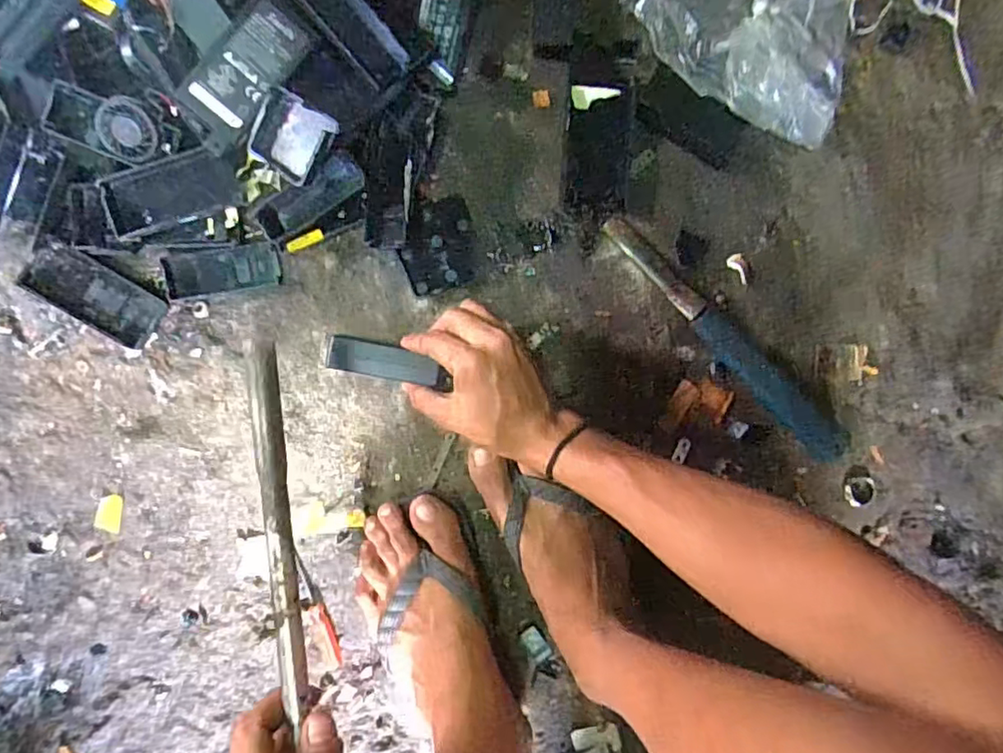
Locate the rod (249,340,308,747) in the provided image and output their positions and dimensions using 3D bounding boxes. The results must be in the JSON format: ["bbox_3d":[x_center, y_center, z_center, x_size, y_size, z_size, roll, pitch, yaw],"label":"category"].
[{"bbox_3d":[-0.124,0.085,0.335,0.014,0.010,0.206,-6,90,-7],"label":"rod"}]

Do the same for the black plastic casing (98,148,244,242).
[{"bbox_3d":[-0.259,-0.145,0.469,0.102,0.014,0.047,-16,93,-7],"label":"black plastic casing"}]

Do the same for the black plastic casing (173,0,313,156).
[{"bbox_3d":[-0.189,-0.219,0.437,0.049,0.018,0.108,35,89,-24],"label":"black plastic casing"}]

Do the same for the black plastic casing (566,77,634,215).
[{"bbox_3d":[0.086,-0.203,0.529,0.057,0.011,0.107,2,91,-7],"label":"black plastic casing"}]

